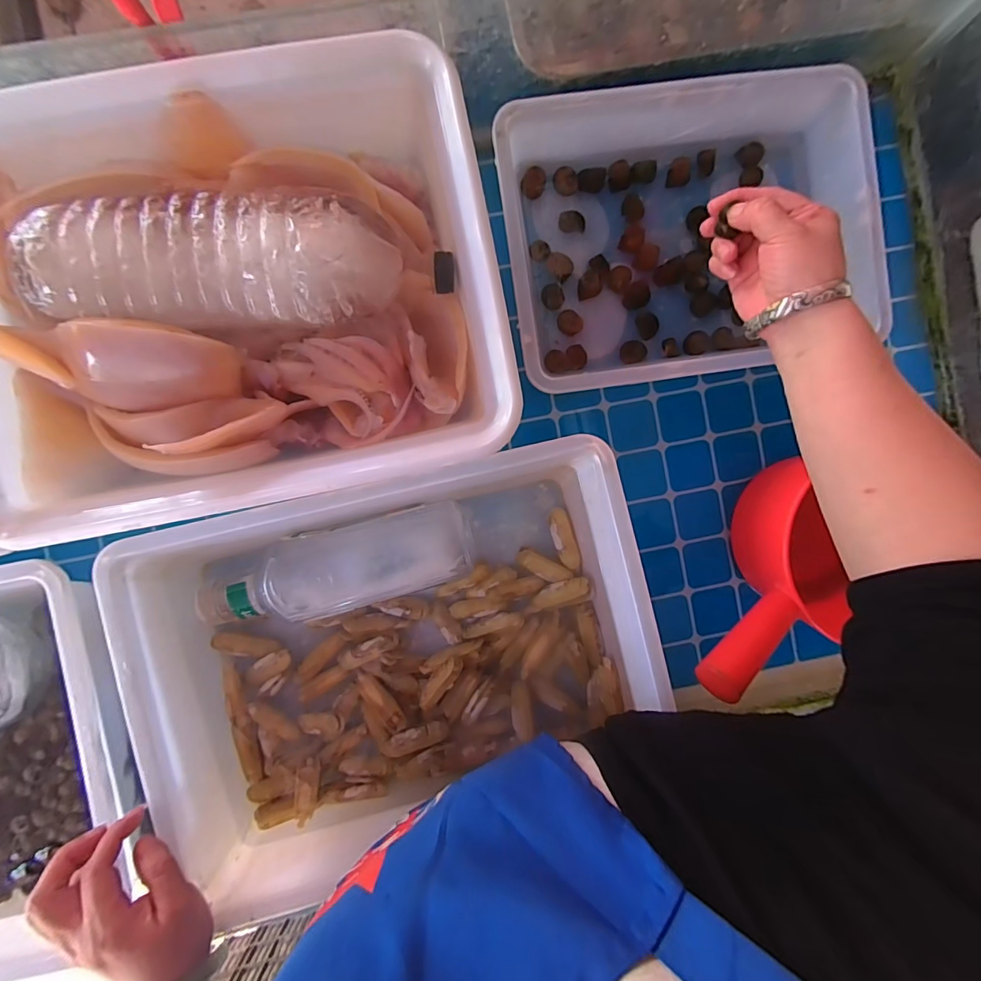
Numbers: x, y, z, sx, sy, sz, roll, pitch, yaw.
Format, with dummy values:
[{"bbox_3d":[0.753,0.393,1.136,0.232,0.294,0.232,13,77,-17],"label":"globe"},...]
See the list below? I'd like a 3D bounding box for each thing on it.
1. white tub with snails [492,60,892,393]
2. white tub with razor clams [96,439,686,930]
[{"bbox_3d":[0.178,-0.239,0.432,0.332,0.080,0.247,-12,92,-2],"label":"white tub with snails"},{"bbox_3d":[-0.076,0.148,0.421,0.426,0.108,0.316,-14,93,-2],"label":"white tub with razor clams"}]

